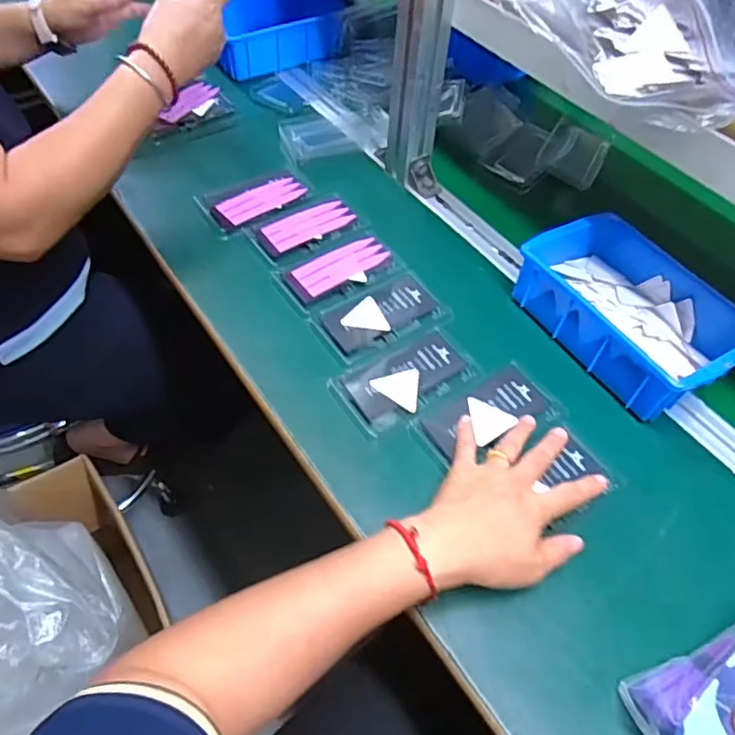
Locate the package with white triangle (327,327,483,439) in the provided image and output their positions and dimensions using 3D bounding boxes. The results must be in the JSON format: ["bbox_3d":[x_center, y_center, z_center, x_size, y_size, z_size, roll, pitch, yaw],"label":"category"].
[{"bbox_3d":[0.035,0.010,0.550,0.125,0.014,0.069,-25,59,-23],"label":"package with white triangle"}]

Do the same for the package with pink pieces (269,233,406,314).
[{"bbox_3d":[-0.026,-0.100,0.618,0.122,0.006,0.071,-24,58,-22],"label":"package with pink pieces"}]

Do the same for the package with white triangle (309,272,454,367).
[{"bbox_3d":[0.013,-0.051,0.587,0.123,0.004,0.069,-23,58,-21],"label":"package with white triangle"}]

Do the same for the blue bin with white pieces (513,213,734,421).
[{"bbox_3d":[0.252,-0.057,0.577,0.136,0.061,0.206,-25,59,-23],"label":"blue bin with white pieces"}]

